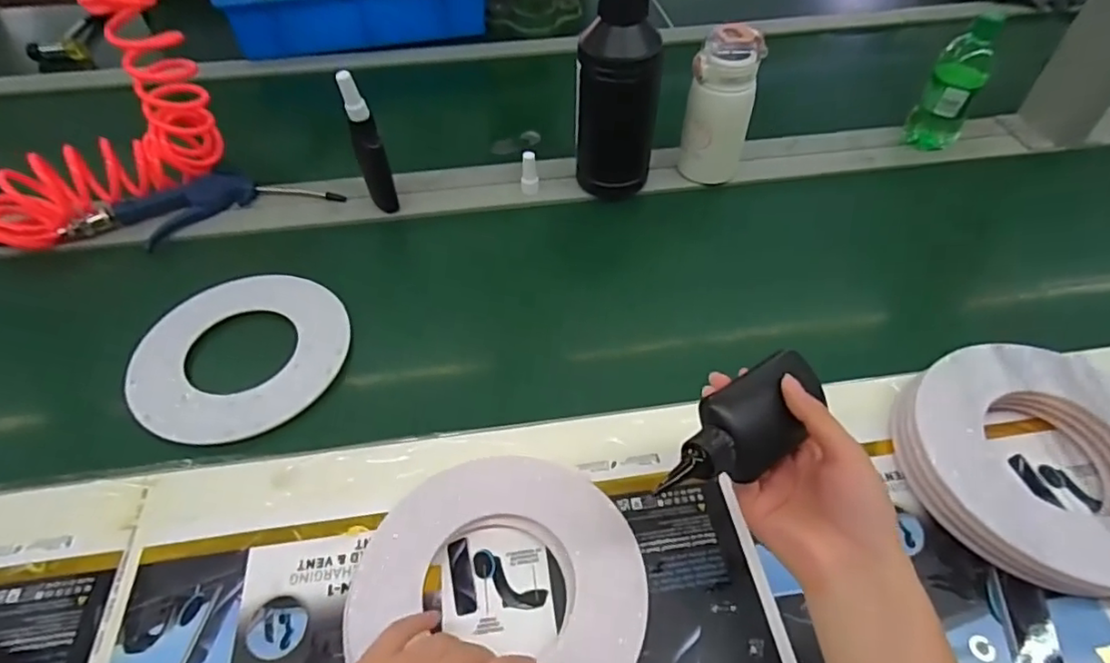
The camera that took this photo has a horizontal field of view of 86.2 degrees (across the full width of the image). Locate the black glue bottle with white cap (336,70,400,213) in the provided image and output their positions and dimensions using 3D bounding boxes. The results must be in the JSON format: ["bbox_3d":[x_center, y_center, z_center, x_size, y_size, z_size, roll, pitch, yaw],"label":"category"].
[{"bbox_3d":[-0.200,-0.195,0.646,0.029,0.173,0.032,-18,53,-13],"label":"black glue bottle with white cap"}]

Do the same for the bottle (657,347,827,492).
[{"bbox_3d":[0.114,0.061,0.357,0.135,0.047,0.044,-30,58,-26],"label":"bottle"}]

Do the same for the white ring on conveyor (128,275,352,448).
[{"bbox_3d":[-0.292,0.021,0.552,0.189,0.015,0.169,3,59,-3],"label":"white ring on conveyor"}]

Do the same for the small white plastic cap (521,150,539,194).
[{"bbox_3d":[-0.030,-0.187,0.707,0.021,0.055,0.015,2,51,3],"label":"small white plastic cap"}]

